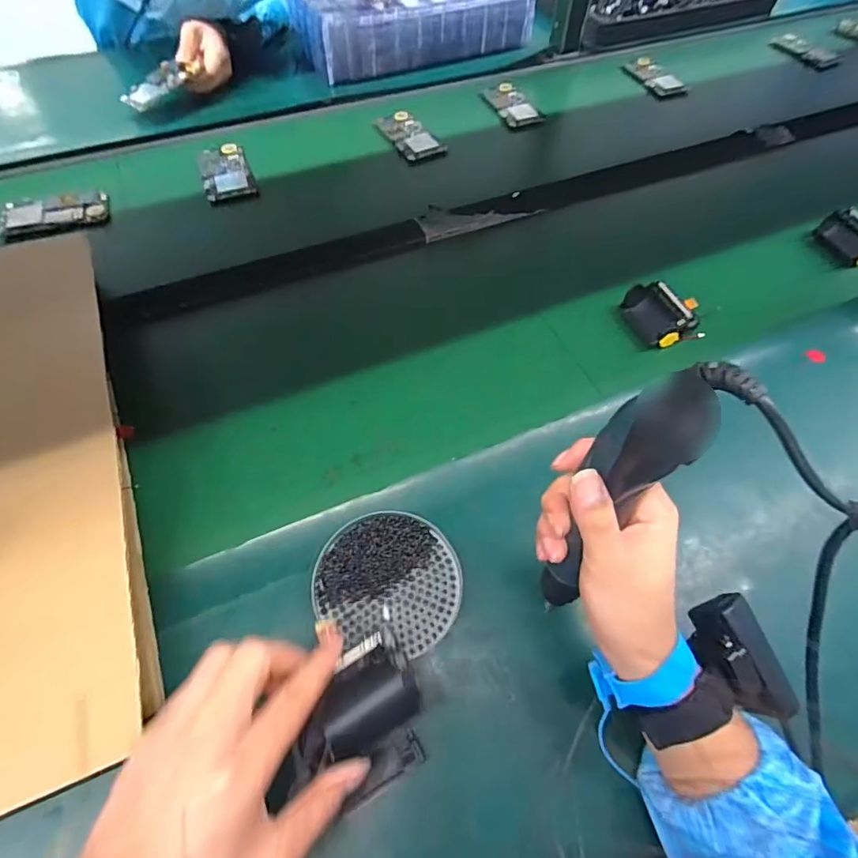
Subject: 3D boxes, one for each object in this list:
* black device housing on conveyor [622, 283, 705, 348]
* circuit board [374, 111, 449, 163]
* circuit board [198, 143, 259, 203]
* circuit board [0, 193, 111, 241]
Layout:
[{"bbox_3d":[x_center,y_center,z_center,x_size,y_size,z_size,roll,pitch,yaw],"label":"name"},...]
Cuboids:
[{"bbox_3d":[0.260,-0.129,0.549,0.068,0.037,0.073,-18,62,-12],"label":"black device housing on conveyor"},{"bbox_3d":[-0.032,-0.444,0.742,0.063,0.007,0.122,-28,64,-17],"label":"circuit board"},{"bbox_3d":[-0.282,-0.358,0.685,0.064,0.014,0.112,-19,62,-13],"label":"circuit board"},{"bbox_3d":[-0.472,-0.274,0.625,0.121,0.006,0.063,-11,61,-9],"label":"circuit board"}]

